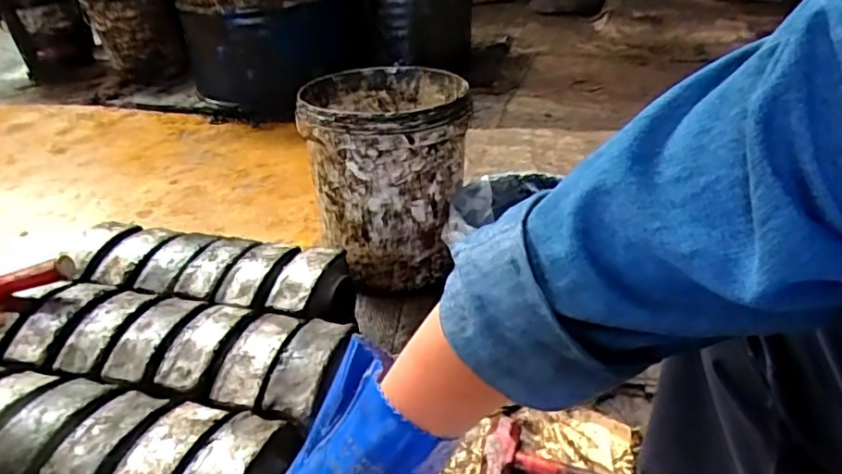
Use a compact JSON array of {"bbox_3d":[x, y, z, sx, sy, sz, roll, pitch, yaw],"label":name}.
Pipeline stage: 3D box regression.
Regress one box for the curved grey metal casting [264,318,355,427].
[{"bbox_3d":[-0.139,0.158,0.738,0.068,0.027,0.153,8,33,15],"label":"curved grey metal casting"}]

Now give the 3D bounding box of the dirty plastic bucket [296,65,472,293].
[{"bbox_3d":[-0.058,-0.123,1.111,0.275,0.331,0.297,-1,32,1],"label":"dirty plastic bucket"}]

